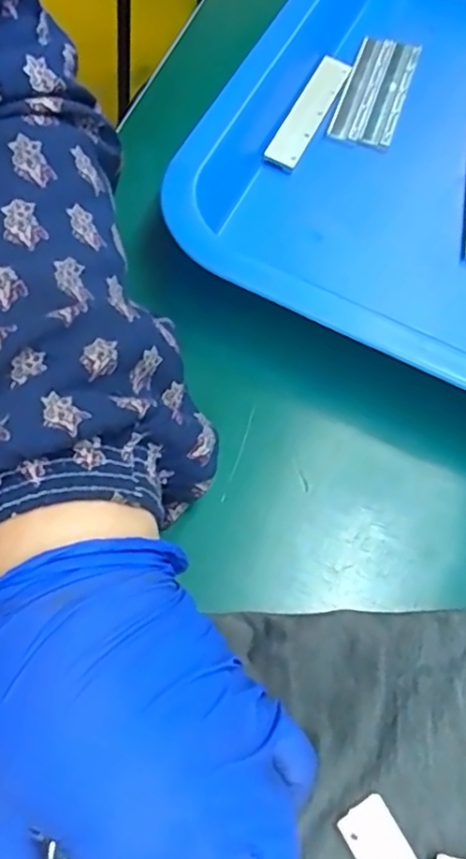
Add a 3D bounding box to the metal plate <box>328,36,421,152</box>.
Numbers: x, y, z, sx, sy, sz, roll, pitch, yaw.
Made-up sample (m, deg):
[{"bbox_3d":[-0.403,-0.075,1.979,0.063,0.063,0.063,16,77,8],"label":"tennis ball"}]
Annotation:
[{"bbox_3d":[0.076,-0.181,0.347,0.032,0.010,0.080,19,65,3],"label":"metal plate"}]

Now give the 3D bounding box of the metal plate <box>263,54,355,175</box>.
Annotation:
[{"bbox_3d":[0.039,-0.164,0.334,0.019,0.008,0.078,25,65,6],"label":"metal plate"}]

